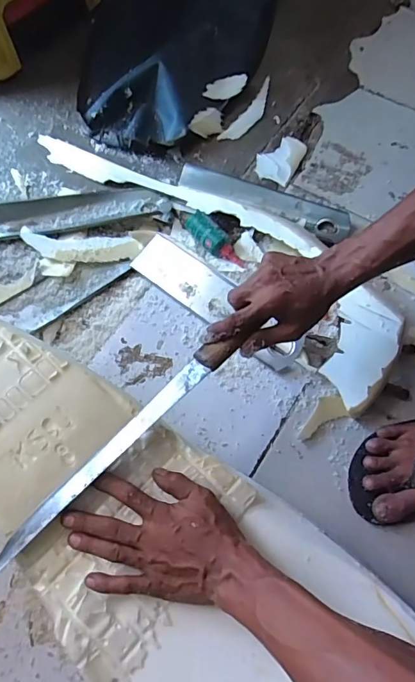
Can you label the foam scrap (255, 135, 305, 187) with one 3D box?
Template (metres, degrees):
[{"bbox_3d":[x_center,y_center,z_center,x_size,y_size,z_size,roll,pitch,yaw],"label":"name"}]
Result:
[{"bbox_3d":[0.138,-0.344,0.853,0.073,0.016,0.113,26,69,12],"label":"foam scrap"}]

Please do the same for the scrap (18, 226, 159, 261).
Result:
[{"bbox_3d":[-0.204,-0.161,0.758,0.221,0.022,0.059,2,66,2],"label":"scrap"}]

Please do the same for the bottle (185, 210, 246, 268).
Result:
[{"bbox_3d":[0.013,-0.167,0.744,0.037,0.030,0.122,-34,70,-14],"label":"bottle"}]

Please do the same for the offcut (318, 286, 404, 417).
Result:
[{"bbox_3d":[0.218,0.018,0.635,0.086,0.040,0.161,18,85,33],"label":"offcut"}]

